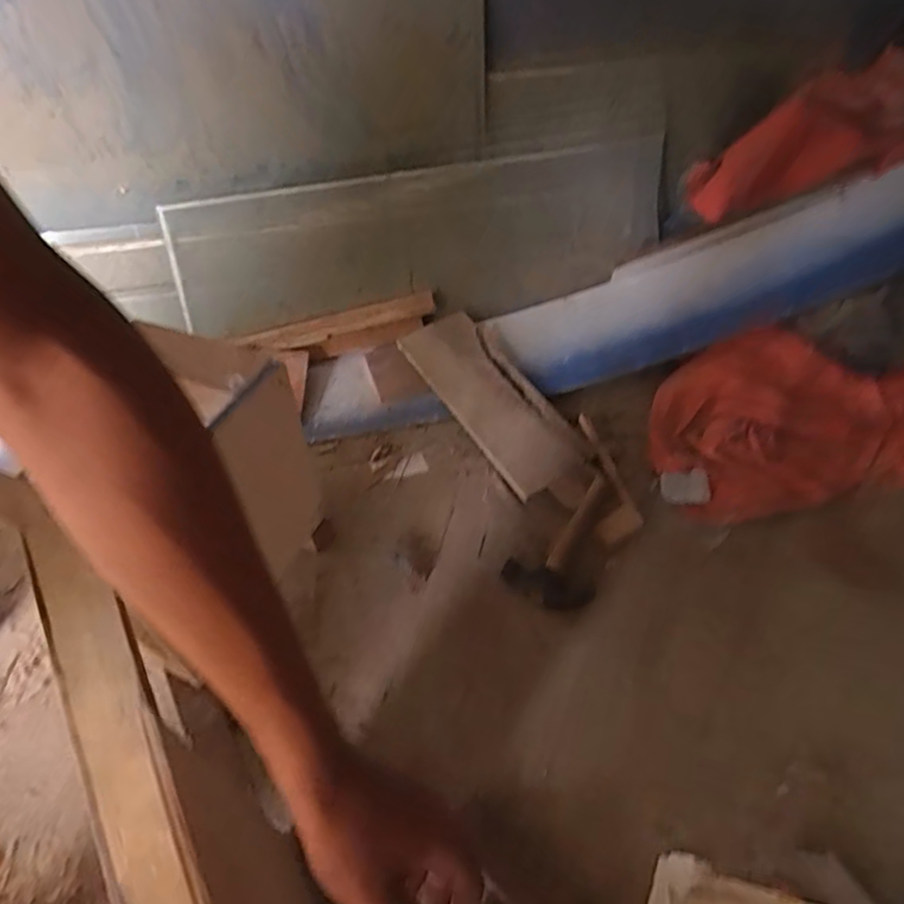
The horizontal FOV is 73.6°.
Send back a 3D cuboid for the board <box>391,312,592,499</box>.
[{"bbox_3d":[0.067,-0.104,1.078,0.157,0.029,0.411,-30,61,-14],"label":"board"}]

